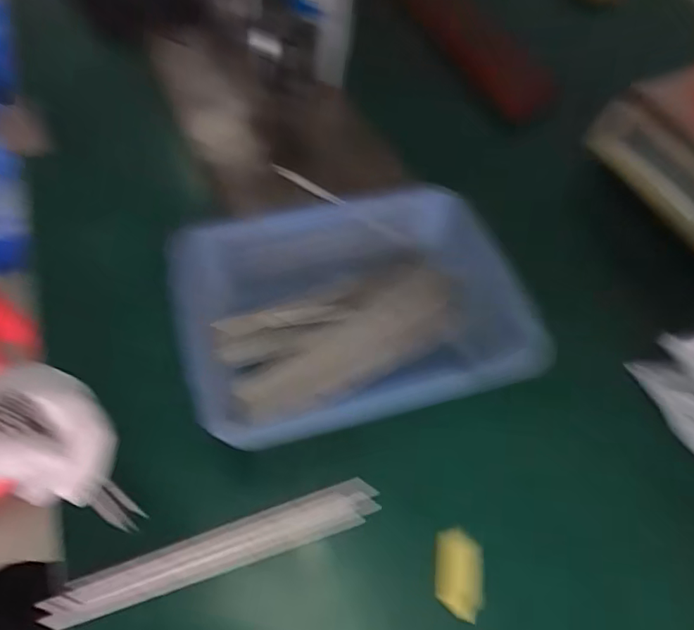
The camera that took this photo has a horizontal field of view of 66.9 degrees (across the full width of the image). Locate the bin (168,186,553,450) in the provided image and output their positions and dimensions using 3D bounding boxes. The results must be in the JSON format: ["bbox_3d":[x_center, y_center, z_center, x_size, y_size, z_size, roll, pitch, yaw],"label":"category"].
[{"bbox_3d":[0.005,-0.002,0.523,0.313,0.087,0.219,-9,58,-8],"label":"bin"}]

